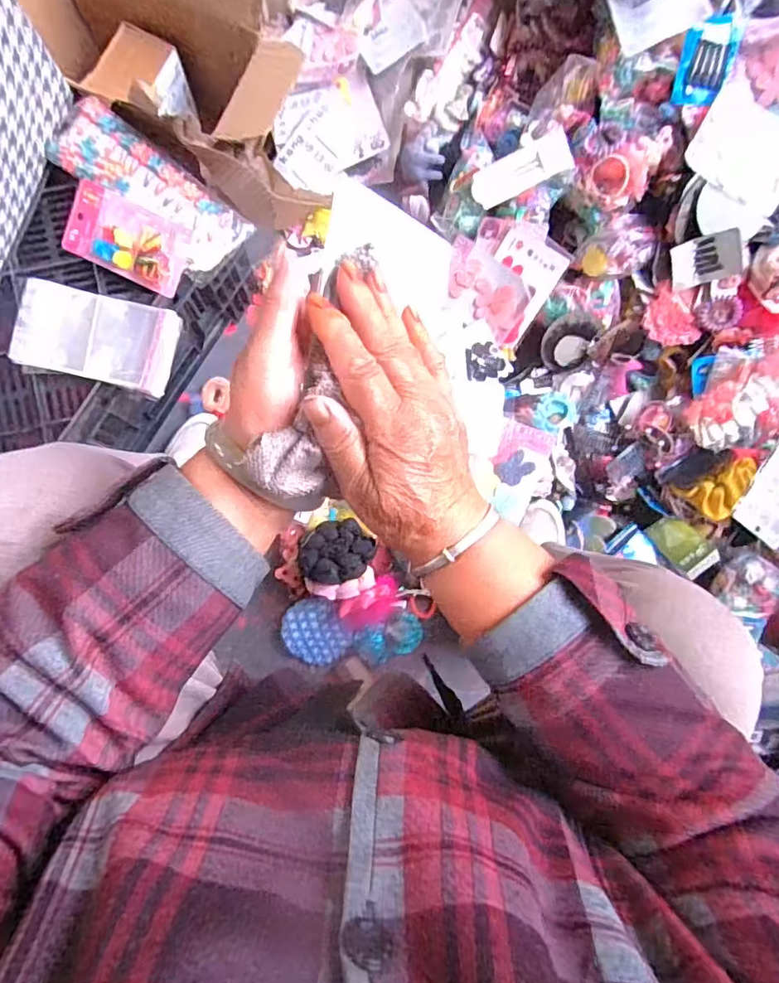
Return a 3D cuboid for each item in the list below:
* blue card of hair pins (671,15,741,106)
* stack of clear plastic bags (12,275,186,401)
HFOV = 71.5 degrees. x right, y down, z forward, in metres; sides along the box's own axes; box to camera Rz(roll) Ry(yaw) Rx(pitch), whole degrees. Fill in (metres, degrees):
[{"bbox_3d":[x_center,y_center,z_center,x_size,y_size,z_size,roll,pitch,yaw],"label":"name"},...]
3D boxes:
[{"bbox_3d":[0.389,-0.529,0.663,0.058,0.017,0.090,9,112,14],"label":"blue card of hair pins"},{"bbox_3d":[-0.326,-0.170,0.602,0.169,0.015,0.096,13,84,-2],"label":"stack of clear plastic bags"}]

